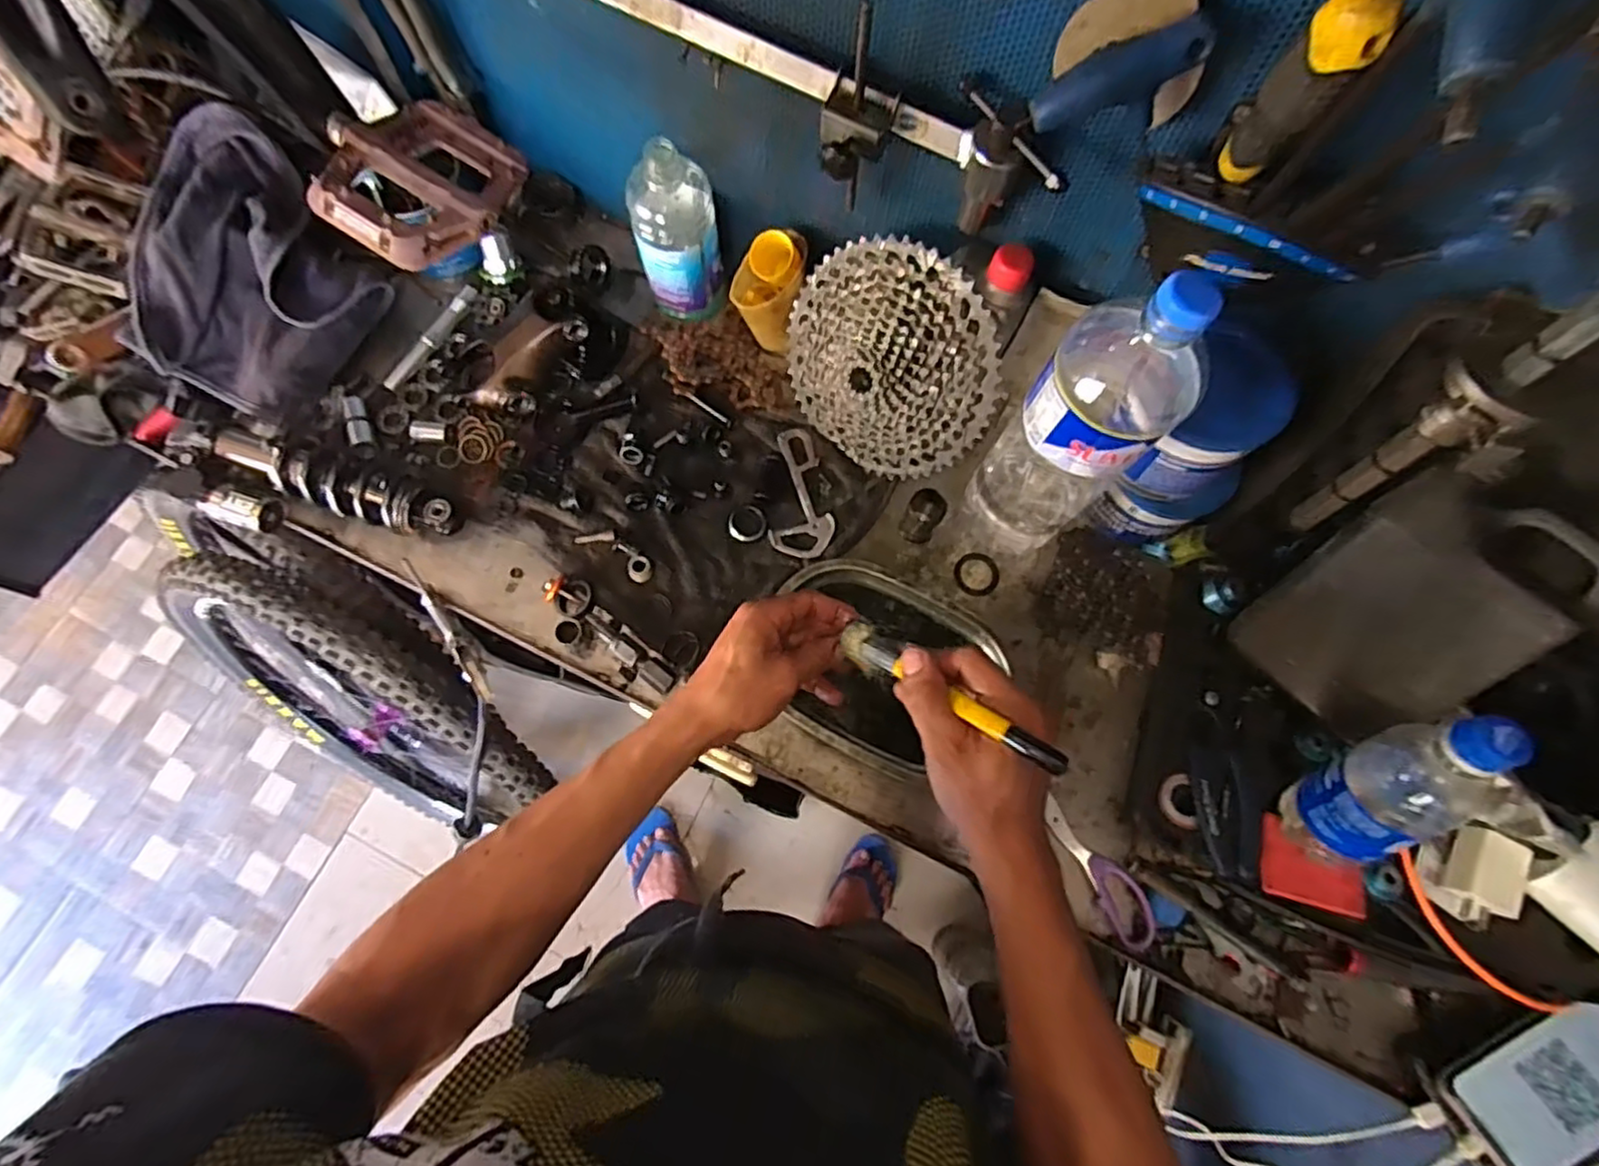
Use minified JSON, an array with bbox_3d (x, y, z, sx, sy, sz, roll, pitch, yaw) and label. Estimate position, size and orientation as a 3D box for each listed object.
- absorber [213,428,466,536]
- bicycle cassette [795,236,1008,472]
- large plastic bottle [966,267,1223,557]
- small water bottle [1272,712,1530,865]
[{"bbox_3d":[-0.405,-0.087,0.609,0.206,0.046,0.052,17,74,4],"label":"absorber"},{"bbox_3d":[0.066,-0.179,0.579,0.196,0.187,0.051,39,45,9],"label":"bicycle cassette"},{"bbox_3d":[0.199,-0.103,0.500,0.084,0.309,0.085,0,77,0],"label":"large plastic bottle"},{"bbox_3d":[0.395,0.138,0.446,0.074,0.173,0.052,16,48,3],"label":"small water bottle"}]

